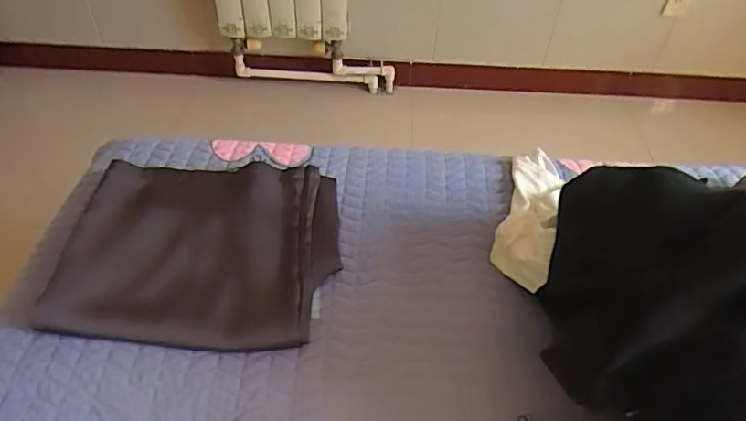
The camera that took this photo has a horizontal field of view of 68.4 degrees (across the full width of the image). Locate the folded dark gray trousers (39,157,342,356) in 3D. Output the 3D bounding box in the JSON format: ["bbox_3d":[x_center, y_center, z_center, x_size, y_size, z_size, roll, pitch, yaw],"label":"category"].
[{"bbox_3d":[-0.225,0.047,0.742,0.352,0.042,0.282,3,46,1],"label":"folded dark gray trousers"}]

